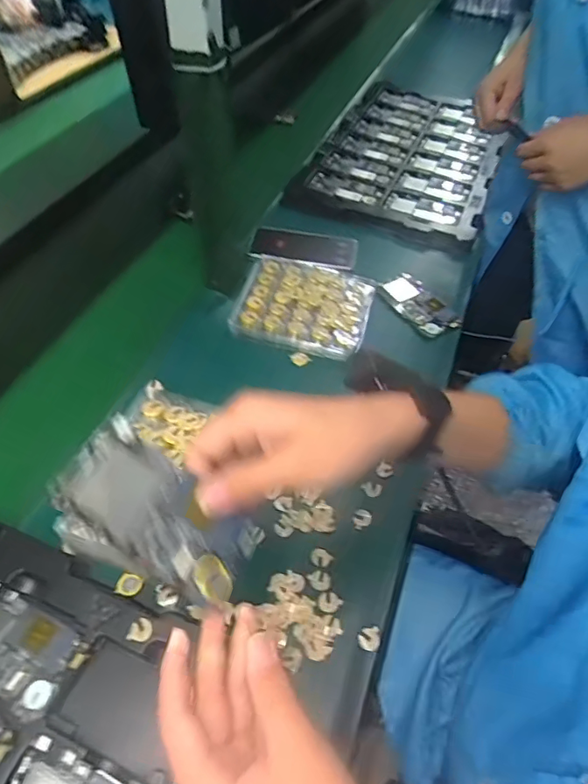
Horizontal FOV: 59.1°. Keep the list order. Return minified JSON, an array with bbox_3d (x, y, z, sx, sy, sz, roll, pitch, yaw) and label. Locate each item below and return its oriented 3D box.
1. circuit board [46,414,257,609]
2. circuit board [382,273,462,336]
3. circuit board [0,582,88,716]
[{"bbox_3d":[-0.082,0.078,0.329,0.128,0.006,0.062,42,53,-17],"label":"circuit board"},{"bbox_3d":[0.176,-0.125,0.733,0.069,0.015,0.114,-28,56,-24],"label":"circuit board"},{"bbox_3d":[-0.233,0.206,0.430,0.119,0.011,0.064,23,52,16],"label":"circuit board"}]

